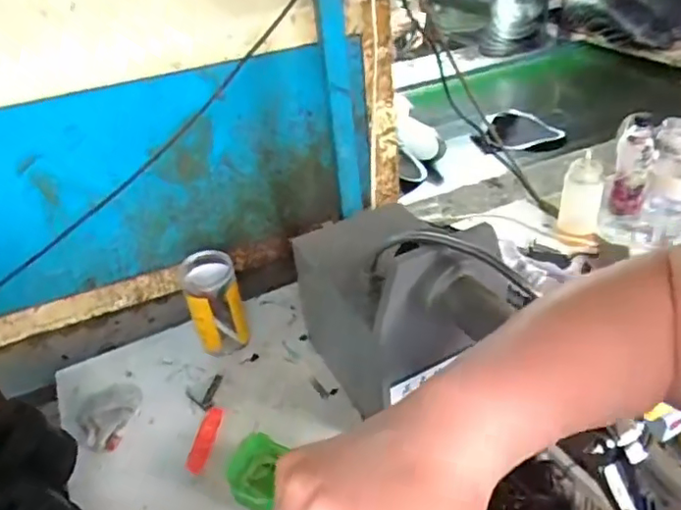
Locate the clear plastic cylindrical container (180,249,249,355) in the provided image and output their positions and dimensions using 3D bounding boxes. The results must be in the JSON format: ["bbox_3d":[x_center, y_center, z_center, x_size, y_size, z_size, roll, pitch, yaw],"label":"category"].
[{"bbox_3d":[-0.205,0.088,0.959,0.086,0.176,0.065,-6,35,0],"label":"clear plastic cylindrical container"}]

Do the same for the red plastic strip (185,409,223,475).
[{"bbox_3d":[-0.200,0.268,0.849,0.030,0.014,0.119,0,35,9],"label":"red plastic strip"}]

